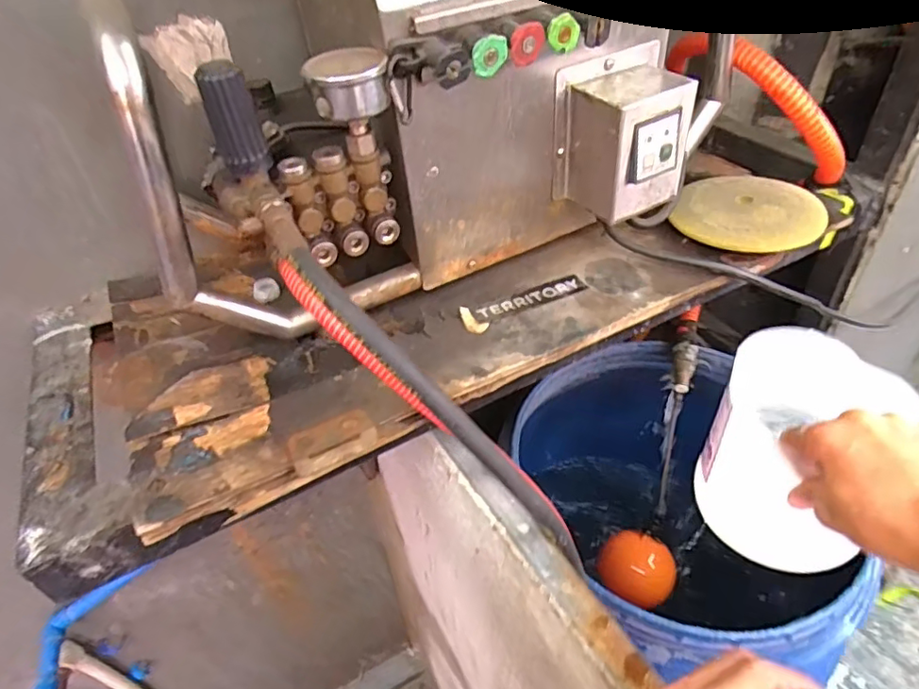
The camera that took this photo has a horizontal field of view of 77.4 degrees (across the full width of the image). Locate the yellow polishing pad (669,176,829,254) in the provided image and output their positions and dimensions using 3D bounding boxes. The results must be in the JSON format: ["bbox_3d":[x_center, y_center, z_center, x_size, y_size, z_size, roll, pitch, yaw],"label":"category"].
[{"bbox_3d":[0.282,-0.131,0.565,0.122,0.018,0.128,-31,47,-25],"label":"yellow polishing pad"}]

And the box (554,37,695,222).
[{"bbox_3d":[0.143,-0.175,0.482,0.105,0.113,0.067,-22,44,-18],"label":"box"}]

